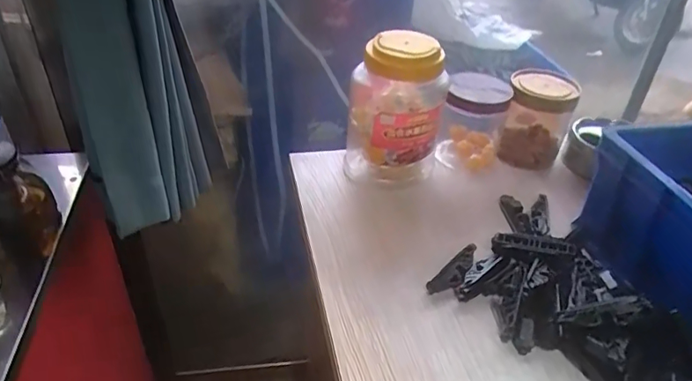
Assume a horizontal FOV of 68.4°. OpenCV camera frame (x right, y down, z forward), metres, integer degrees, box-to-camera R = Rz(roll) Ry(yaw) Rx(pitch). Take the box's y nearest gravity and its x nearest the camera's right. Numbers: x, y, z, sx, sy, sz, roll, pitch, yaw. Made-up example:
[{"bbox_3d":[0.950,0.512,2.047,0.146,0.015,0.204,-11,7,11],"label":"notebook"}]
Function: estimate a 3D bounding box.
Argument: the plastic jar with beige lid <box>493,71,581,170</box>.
[{"bbox_3d":[0.251,-0.098,0.662,0.082,0.102,0.081,13,38,13],"label":"plastic jar with beige lid"}]

